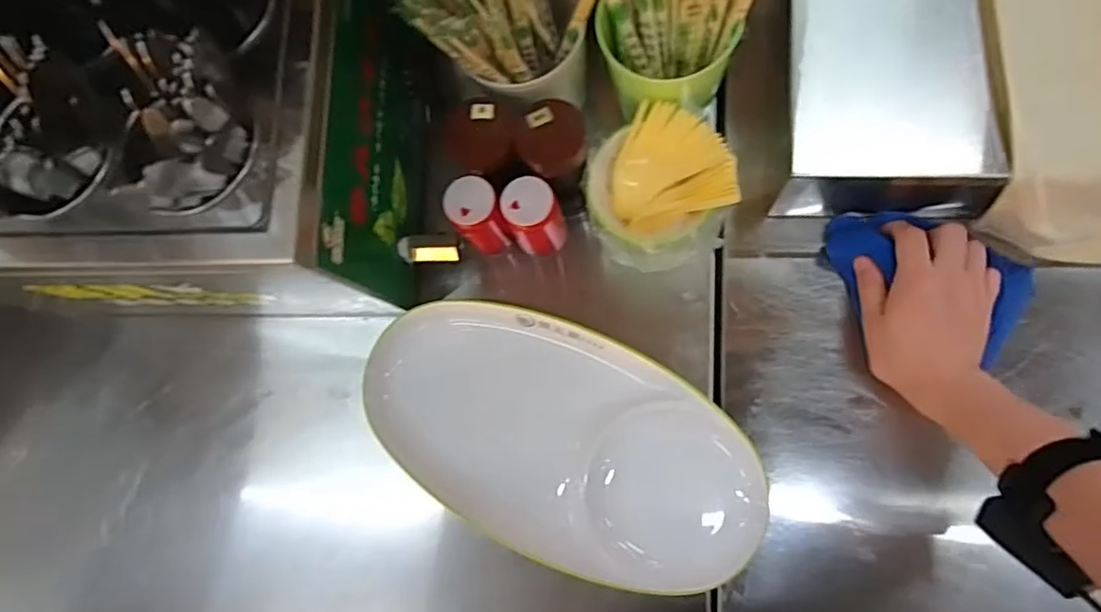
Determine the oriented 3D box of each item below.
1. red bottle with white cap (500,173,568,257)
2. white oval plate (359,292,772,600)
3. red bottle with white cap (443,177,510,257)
[{"bbox_3d":[-0.012,-0.080,0.548,0.046,0.086,0.050,-1,80,8],"label":"red bottle with white cap"},{"bbox_3d":[0.007,0.117,0.544,0.355,0.053,0.191,25,85,12],"label":"white oval plate"},{"bbox_3d":[-0.063,-0.082,0.558,0.043,0.095,0.049,-3,80,8],"label":"red bottle with white cap"}]

